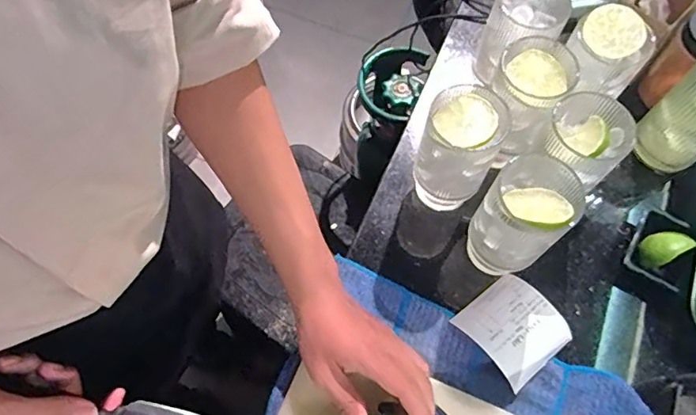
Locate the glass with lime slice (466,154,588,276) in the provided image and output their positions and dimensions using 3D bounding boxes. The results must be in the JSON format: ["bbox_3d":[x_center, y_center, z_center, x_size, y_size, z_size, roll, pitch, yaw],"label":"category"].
[{"bbox_3d":[0.148,0.014,0.450,0.066,0.138,0.067,0,66,0],"label":"glass with lime slice"}]

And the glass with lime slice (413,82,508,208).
[{"bbox_3d":[0.100,-0.048,0.475,0.067,0.128,0.073,19,67,8],"label":"glass with lime slice"}]

